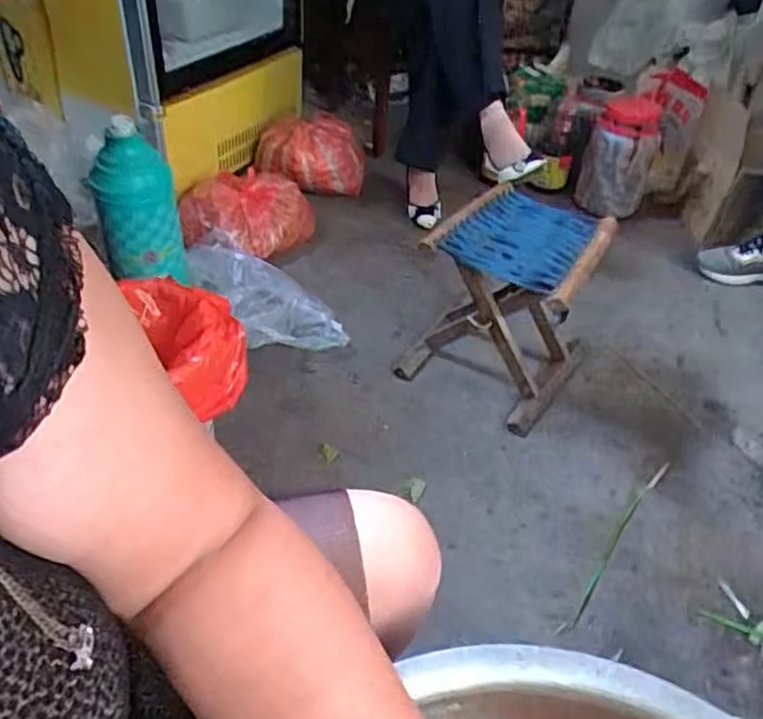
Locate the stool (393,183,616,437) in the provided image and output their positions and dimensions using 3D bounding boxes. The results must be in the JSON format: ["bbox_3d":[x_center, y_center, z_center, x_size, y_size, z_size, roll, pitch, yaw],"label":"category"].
[{"bbox_3d":[0.233,-0.109,1.200,0.269,0.313,0.268,28,47,22],"label":"stool"}]

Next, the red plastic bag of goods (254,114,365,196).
[{"bbox_3d":[-0.177,-0.509,1.663,0.258,0.152,0.163,-4,43,-10],"label":"red plastic bag of goods"}]

